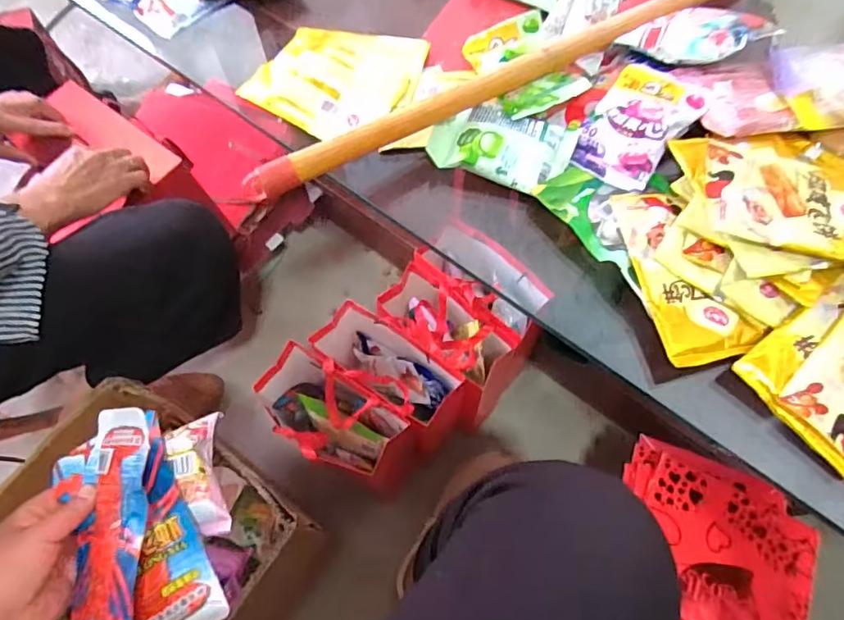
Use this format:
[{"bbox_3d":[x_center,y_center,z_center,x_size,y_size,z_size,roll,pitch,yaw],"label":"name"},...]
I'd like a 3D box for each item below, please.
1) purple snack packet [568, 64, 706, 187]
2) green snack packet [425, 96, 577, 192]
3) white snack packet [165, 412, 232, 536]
[{"bbox_3d":[0.205,-0.178,0.508,0.082,0.019,0.130,33,68,16],"label":"purple snack packet"},{"bbox_3d":[0.076,-0.158,0.507,0.128,0.012,0.087,17,64,9],"label":"green snack packet"},{"bbox_3d":[-0.198,0.148,0.478,0.045,0.023,0.105,-1,57,-37],"label":"white snack packet"}]

